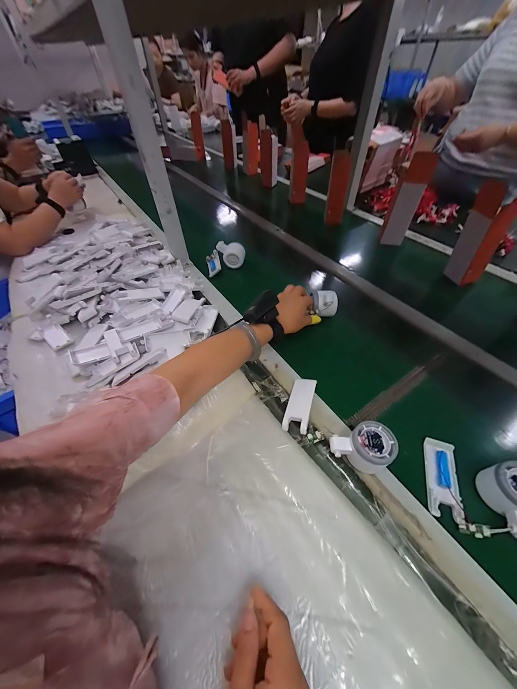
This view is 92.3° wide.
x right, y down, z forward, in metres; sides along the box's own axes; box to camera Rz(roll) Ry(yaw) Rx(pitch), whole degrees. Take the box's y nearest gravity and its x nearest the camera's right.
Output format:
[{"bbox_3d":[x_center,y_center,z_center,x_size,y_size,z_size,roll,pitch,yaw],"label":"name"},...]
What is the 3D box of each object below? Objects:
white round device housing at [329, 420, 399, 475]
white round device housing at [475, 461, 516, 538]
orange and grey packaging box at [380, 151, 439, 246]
[{"bbox_3d":[0.148,0.152,0.356,0.081,0.051,0.057,-13,52,-12],"label":"white round device housing"},{"bbox_3d":[0.332,0.199,0.317,0.057,0.047,0.080,0,50,-1],"label":"white round device housing"},{"bbox_3d":[0.427,-0.409,0.717,0.078,0.221,0.048,27,54,21],"label":"orange and grey packaging box"}]

